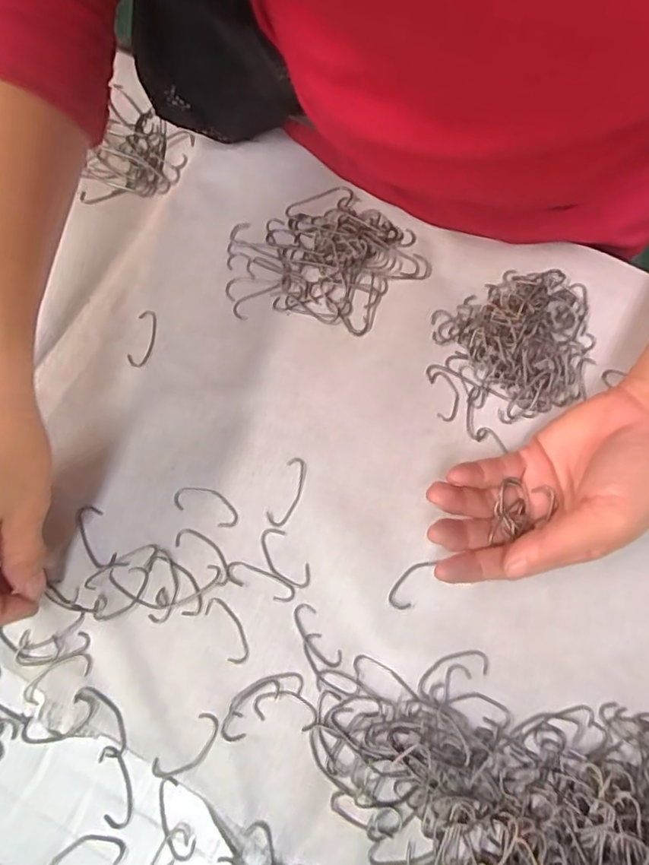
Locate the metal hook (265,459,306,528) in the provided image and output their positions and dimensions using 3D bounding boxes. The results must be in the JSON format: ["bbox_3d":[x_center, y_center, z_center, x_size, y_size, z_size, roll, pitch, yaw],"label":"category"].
[{"bbox_3d":[-0.021,0.034,0.312,0.014,0.004,0.040,21,76,6],"label":"metal hook"}]

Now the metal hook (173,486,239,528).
[{"bbox_3d":[-0.067,0.041,0.311,0.038,0.004,0.017,23,76,6],"label":"metal hook"}]

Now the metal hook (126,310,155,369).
[{"bbox_3d":[-0.112,-0.058,0.340,0.014,0.004,0.037,11,75,3],"label":"metal hook"}]

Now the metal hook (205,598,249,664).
[{"bbox_3d":[-0.052,0.106,0.295,0.014,0.004,0.037,-28,76,-7],"label":"metal hook"}]

